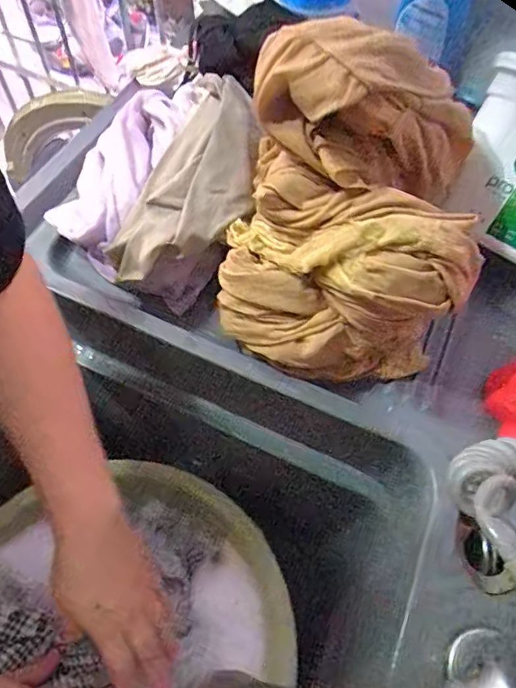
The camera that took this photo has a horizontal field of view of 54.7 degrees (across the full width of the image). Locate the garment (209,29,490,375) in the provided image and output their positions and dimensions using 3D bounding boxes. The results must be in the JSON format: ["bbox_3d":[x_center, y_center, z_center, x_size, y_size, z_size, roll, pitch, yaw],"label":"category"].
[{"bbox_3d":[0.072,-0.105,0.403,0.179,0.198,0.207,14,59,6],"label":"garment"}]

